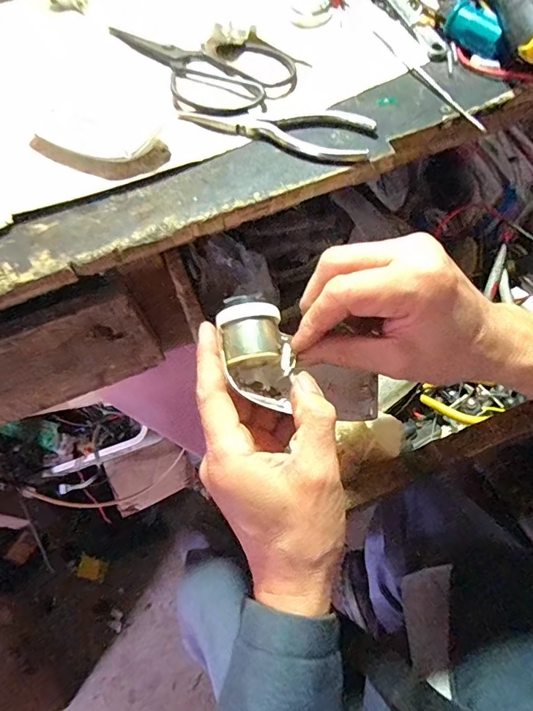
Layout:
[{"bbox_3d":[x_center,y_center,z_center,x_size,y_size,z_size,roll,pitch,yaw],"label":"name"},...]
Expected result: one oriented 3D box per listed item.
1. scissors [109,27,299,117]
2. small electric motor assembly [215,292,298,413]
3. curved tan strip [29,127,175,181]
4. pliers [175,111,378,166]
[{"bbox_3d":[-0.052,-0.266,0.386,0.101,0.020,0.181,-32,66,-13],"label":"scissors"},{"bbox_3d":[-0.005,-0.002,0.270,0.039,0.040,0.064,-15,69,-4],"label":"small electric motor assembly"},{"bbox_3d":[-0.130,-0.153,0.338,0.107,0.005,0.046,-5,63,0],"label":"curved tan strip"},{"bbox_3d":[0.006,-0.176,0.338,0.149,0.013,0.045,17,65,11],"label":"pliers"}]

